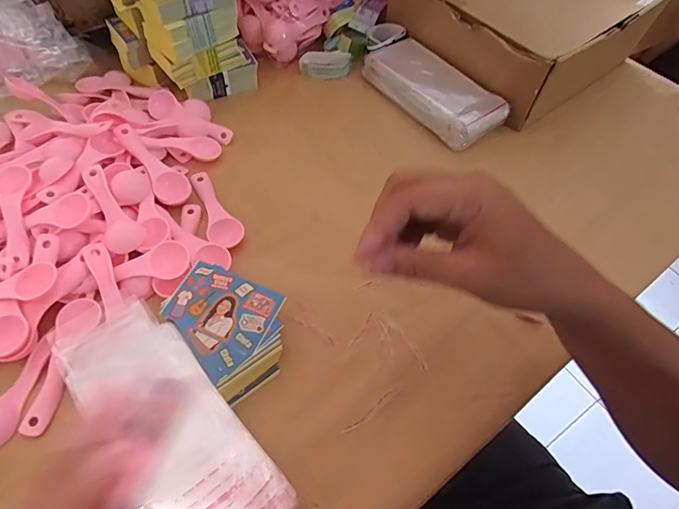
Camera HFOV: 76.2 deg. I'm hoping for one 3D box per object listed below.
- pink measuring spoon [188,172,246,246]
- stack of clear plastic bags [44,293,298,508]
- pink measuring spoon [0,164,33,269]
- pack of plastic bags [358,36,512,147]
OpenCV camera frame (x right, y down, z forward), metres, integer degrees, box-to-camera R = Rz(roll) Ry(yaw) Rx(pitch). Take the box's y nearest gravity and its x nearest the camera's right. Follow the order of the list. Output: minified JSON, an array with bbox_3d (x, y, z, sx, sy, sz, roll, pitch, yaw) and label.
[{"bbox_3d":[-0.131,-0.049,0.458,0.034,0.018,0.110,-20,59,-16],"label":"pink measuring spoon"},{"bbox_3d":[-0.134,0.126,0.332,0.095,0.034,0.245,-31,63,-22],"label":"stack of clear plastic bags"},{"bbox_3d":[-0.304,-0.038,0.404,0.034,0.015,0.115,-17,71,-14],"label":"pink measuring spoon"},{"bbox_3d":[0.120,-0.215,0.566,0.082,0.047,0.196,-31,63,-22],"label":"pack of plastic bags"}]

